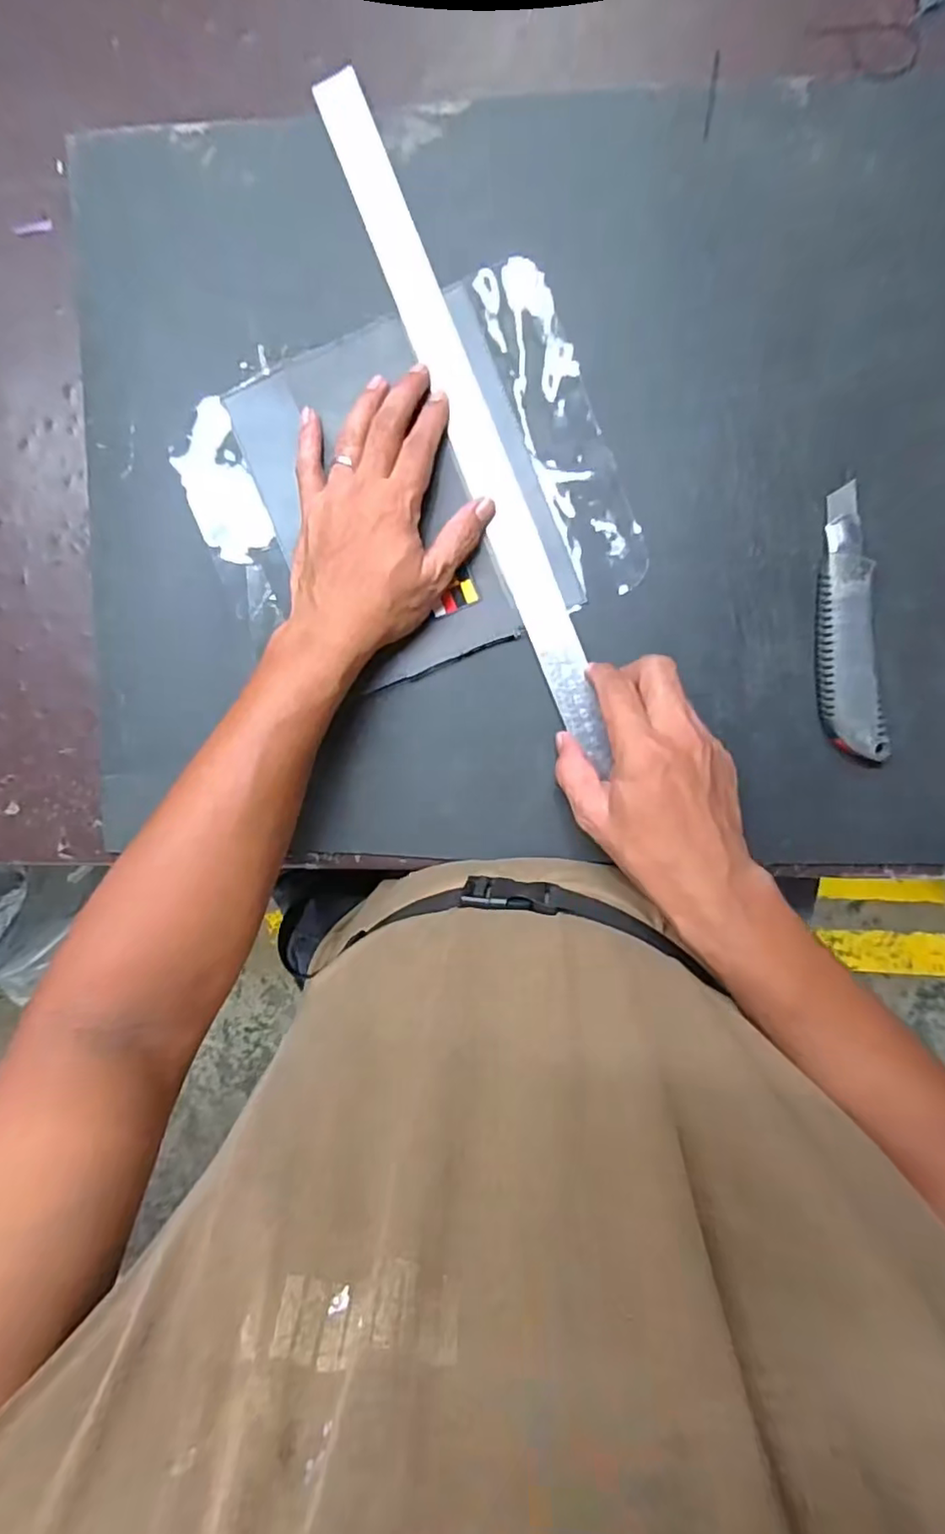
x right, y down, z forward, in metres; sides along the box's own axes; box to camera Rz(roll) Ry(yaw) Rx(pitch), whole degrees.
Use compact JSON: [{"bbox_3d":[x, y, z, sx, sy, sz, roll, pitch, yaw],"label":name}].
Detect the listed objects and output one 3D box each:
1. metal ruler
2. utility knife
[{"bbox_3d":[-0.001,-0.218,0.392,0.030,0.009,0.447,-22,92,6],"label":"metal ruler"},{"bbox_3d":[0.234,-0.087,0.379,0.036,0.017,0.169,-5,95,5],"label":"utility knife"}]

